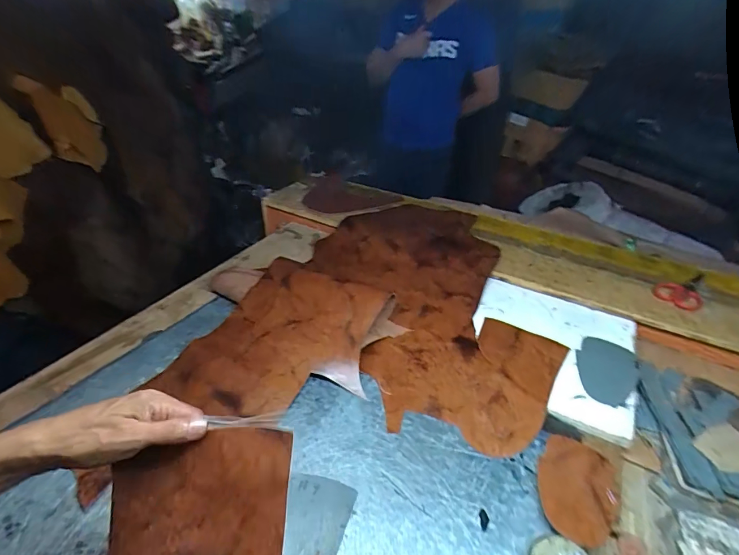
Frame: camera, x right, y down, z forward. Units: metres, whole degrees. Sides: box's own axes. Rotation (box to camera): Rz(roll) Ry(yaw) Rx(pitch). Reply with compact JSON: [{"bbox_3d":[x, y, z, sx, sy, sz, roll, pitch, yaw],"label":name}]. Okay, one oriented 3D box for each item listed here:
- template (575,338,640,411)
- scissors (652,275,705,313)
[{"bbox_3d":[0.435,0.164,0.718,0.102,0.006,0.162,31,46,34],"label":"template"},{"bbox_3d":[0.708,0.023,0.879,0.172,0.016,0.087,-28,46,-34],"label":"scissors"}]

